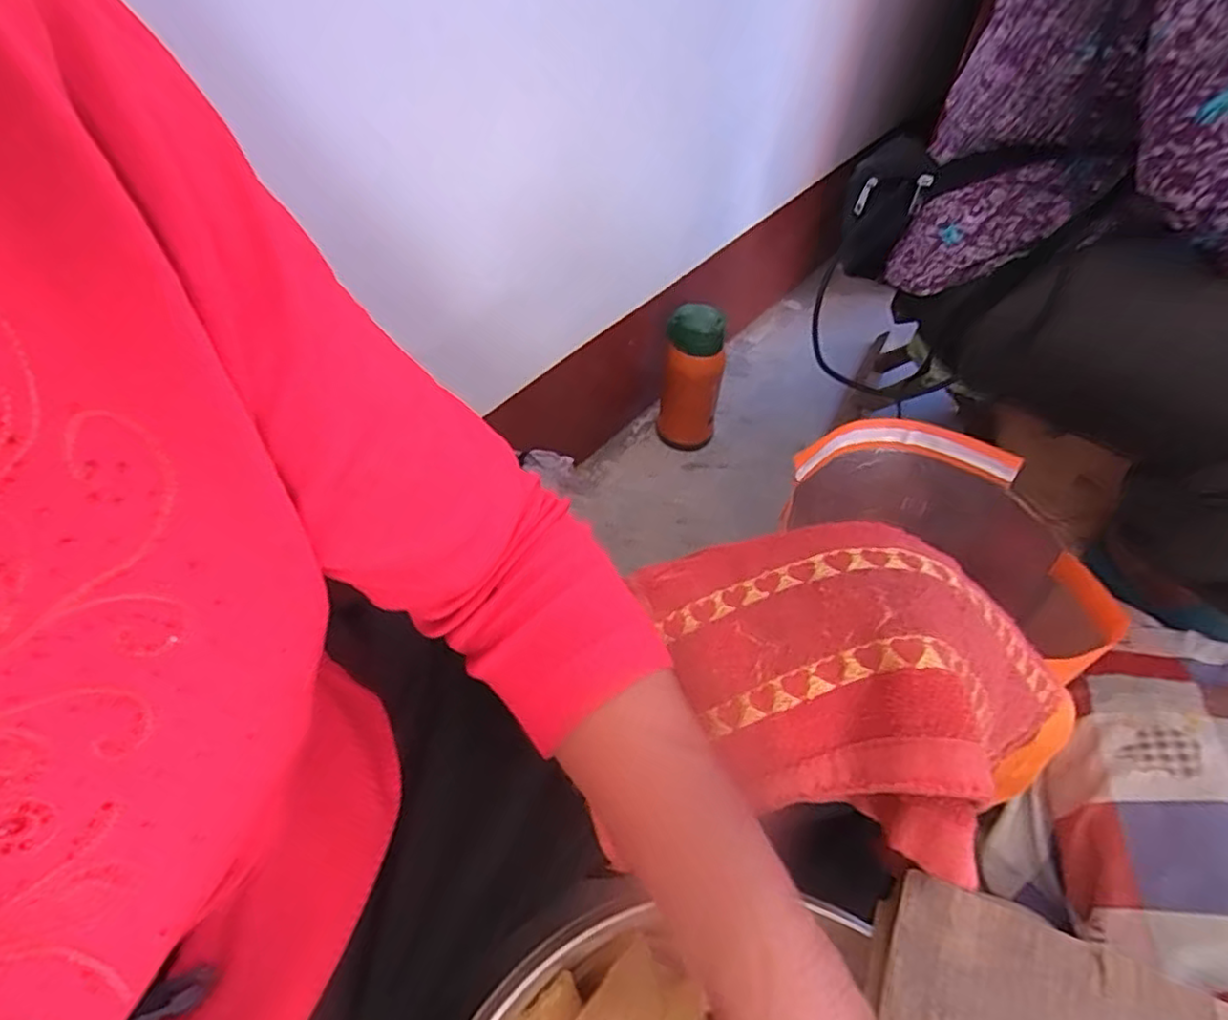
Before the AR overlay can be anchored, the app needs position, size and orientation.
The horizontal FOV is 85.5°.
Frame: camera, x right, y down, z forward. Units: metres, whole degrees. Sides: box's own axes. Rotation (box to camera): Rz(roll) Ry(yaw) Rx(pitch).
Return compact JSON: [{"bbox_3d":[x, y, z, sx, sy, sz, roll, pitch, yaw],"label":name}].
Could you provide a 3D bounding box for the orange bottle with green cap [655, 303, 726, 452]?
[{"bbox_3d":[0.102,-0.167,0.891,0.081,0.223,0.063,10,53,6],"label":"orange bottle with green cap"}]

